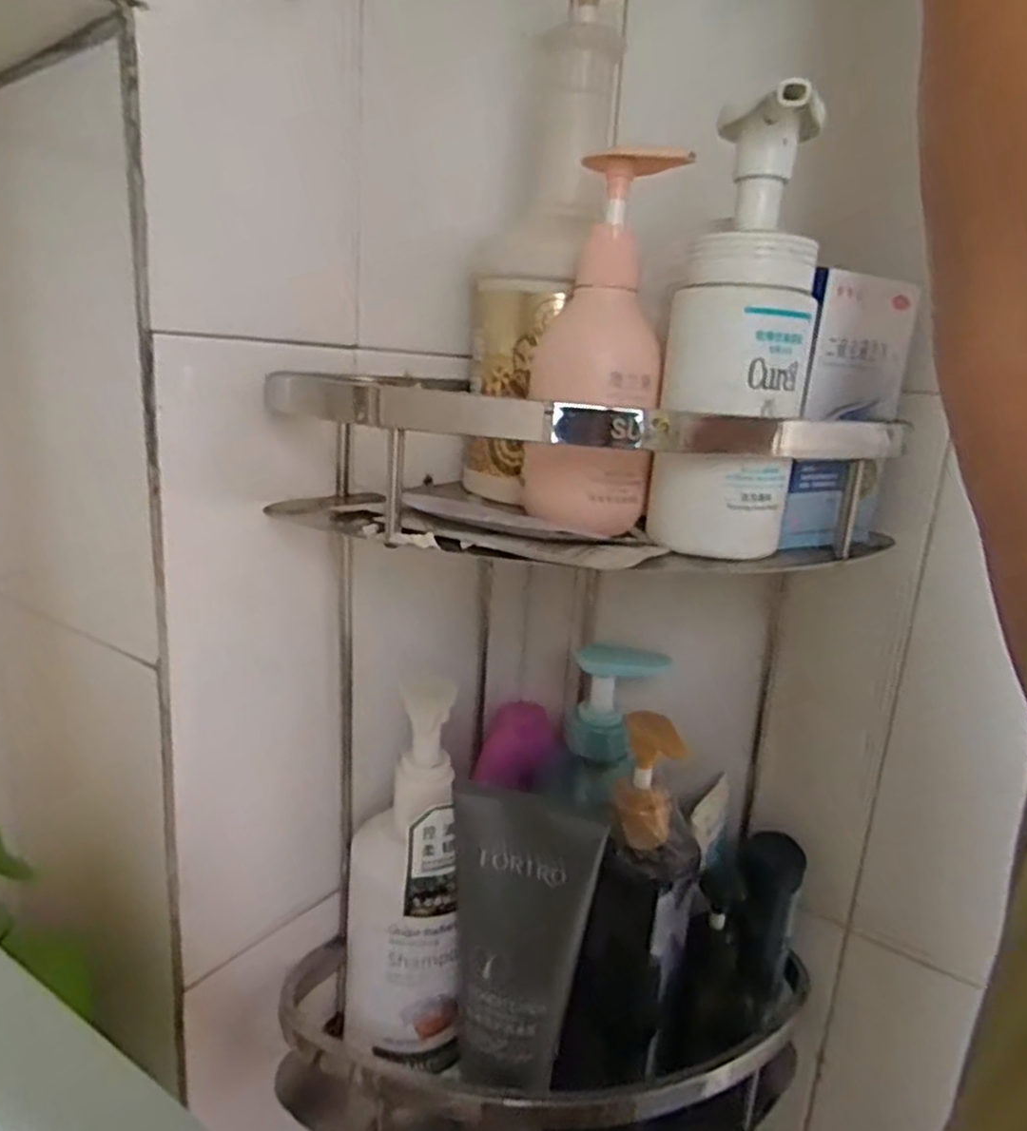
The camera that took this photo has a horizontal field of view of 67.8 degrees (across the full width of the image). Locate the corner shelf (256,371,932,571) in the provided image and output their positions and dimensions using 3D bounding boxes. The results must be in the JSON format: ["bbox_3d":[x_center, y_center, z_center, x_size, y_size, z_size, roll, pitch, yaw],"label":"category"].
[{"bbox_3d":[0.039,-0.043,0.341,0.234,0.060,0.171,11,17,26],"label":"corner shelf"}]

